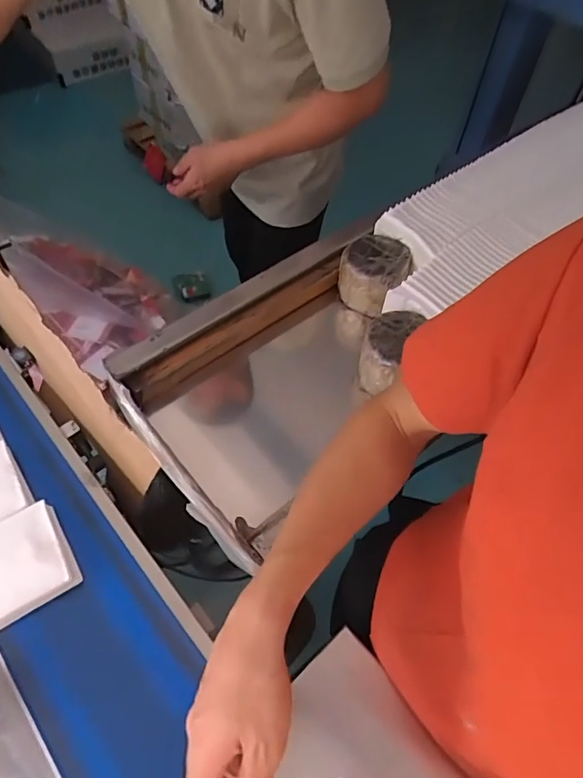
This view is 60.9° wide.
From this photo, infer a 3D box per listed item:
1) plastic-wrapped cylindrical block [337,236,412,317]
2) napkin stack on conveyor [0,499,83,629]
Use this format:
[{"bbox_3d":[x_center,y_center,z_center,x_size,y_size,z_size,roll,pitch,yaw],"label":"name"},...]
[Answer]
[{"bbox_3d":[0.112,-0.155,0.682,0.087,0.077,0.081,1,55,-2],"label":"plastic-wrapped cylindrical block"},{"bbox_3d":[-0.278,0.175,0.505,0.092,0.023,0.099,-27,61,-20],"label":"napkin stack on conveyor"}]

